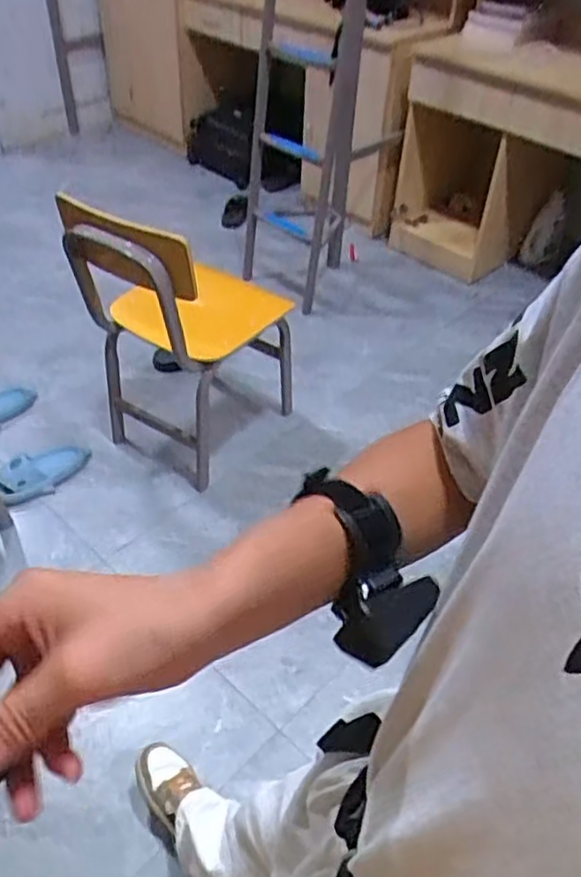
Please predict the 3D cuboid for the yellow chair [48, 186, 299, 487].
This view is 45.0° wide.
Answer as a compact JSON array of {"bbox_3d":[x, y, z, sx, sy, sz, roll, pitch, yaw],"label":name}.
[{"bbox_3d":[-0.266,-0.293,1.785,0.427,0.683,0.469,26,48,22],"label":"yellow chair"}]

